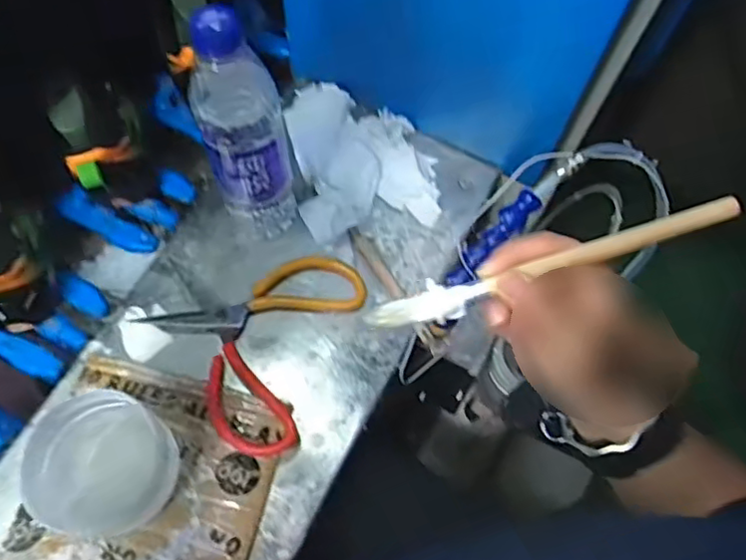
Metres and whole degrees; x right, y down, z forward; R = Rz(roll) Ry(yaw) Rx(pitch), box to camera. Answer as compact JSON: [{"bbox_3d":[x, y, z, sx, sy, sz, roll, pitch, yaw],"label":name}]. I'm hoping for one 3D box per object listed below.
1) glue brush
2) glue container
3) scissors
[{"bbox_3d":[0.090,-0.007,0.325,0.192,0.015,0.016,-18,67,5],"label":"glue brush"},{"bbox_3d":[-0.196,0.138,0.473,0.100,0.055,0.095,1,66,-3],"label":"glue container"},{"bbox_3d":[-0.081,0.045,0.551,0.175,0.019,0.160,-39,74,-18],"label":"scissors"}]

